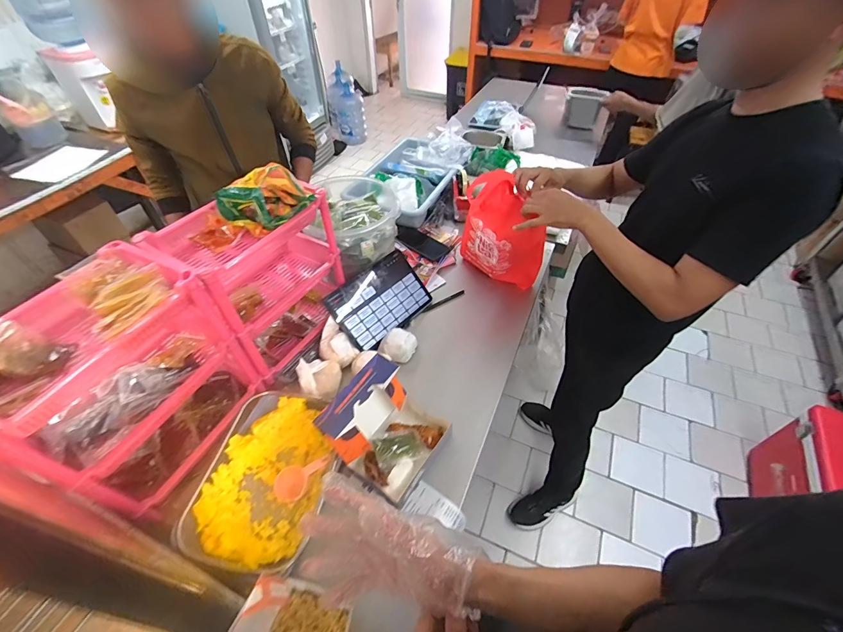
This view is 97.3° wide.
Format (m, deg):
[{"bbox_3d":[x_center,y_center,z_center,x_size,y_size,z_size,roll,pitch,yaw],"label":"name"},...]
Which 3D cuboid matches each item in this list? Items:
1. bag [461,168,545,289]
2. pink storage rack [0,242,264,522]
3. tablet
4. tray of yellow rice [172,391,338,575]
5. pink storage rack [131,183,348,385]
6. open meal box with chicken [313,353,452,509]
[{"bbox_3d":[0.197,-0.210,0.930,0.080,0.258,0.222,-31,56,-25],"label":"bag"},{"bbox_3d":[-0.461,0.102,0.606,0.188,0.323,0.279,22,52,18],"label":"pink storage rack"},{"bbox_3d":[-0.097,-0.039,0.908,0.247,0.008,0.161,-40,99,-29],"label":"tablet"},{"bbox_3d":[-0.277,0.283,0.671,0.219,0.073,0.286,14,50,12],"label":"tray of yellow rice"},{"bbox_3d":[-0.319,-0.074,0.791,0.197,0.328,0.289,28,54,23],"label":"pink storage rack"},{"bbox_3d":[-0.059,0.202,0.672,0.173,0.133,0.178,30,55,24],"label":"open meal box with chicken"}]

